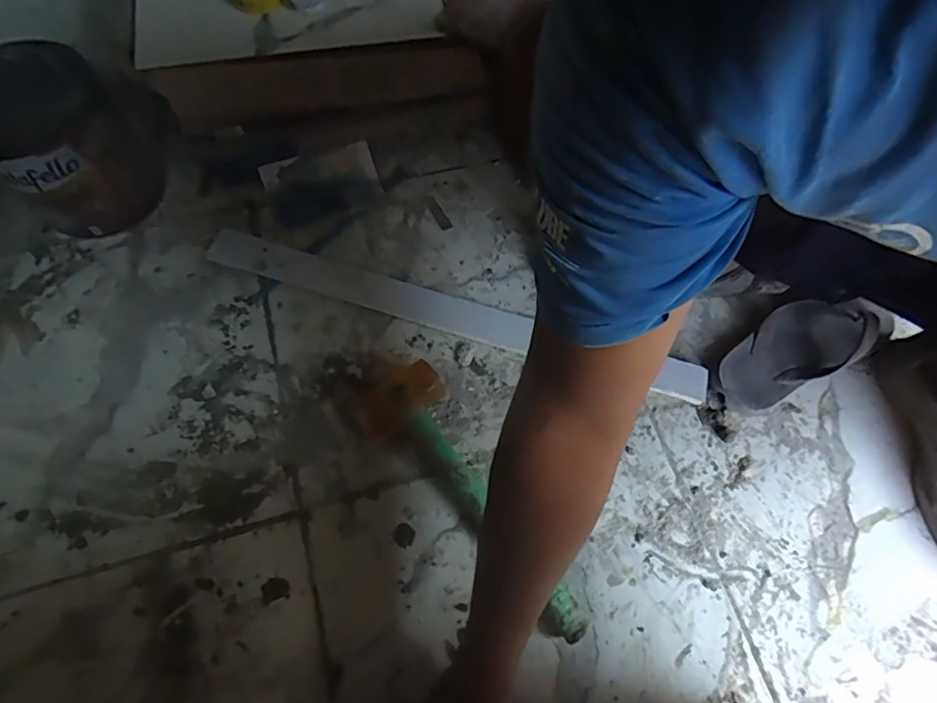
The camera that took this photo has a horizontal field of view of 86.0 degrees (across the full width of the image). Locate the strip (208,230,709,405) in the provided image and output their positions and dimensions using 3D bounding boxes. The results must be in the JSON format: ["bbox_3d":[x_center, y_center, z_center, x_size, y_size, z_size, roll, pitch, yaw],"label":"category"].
[{"bbox_3d":[-0.023,-0.048,0.606,0.613,0.010,0.046,17,69,4],"label":"strip"}]

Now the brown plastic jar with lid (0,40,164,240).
[{"bbox_3d":[-0.484,-0.247,0.595,0.174,0.141,0.145,37,72,11],"label":"brown plastic jar with lid"}]

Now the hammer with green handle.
[{"bbox_3d":[-0.014,0.150,0.509,0.097,0.049,0.320,-29,73,-13],"label":"hammer with green handle"}]

